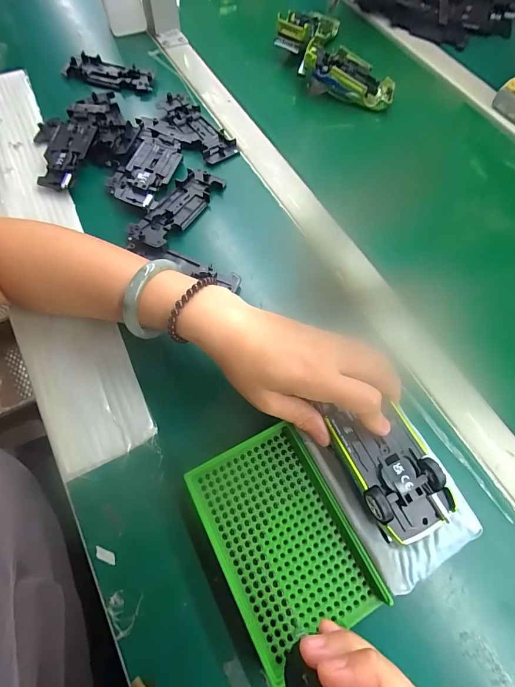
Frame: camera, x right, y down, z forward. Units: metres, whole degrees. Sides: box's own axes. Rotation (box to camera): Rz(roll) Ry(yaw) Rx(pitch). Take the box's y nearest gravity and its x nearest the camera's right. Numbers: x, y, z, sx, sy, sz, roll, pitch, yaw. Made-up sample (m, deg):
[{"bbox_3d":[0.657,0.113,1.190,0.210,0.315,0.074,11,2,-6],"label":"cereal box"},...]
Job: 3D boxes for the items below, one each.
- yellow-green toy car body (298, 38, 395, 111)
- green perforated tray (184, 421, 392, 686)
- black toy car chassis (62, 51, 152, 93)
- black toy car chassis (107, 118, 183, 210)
[{"bbox_3d":[0.124,-0.361,0.465,0.131,0.034,0.060,16,68,-13],"label":"yellow-green toy car body"},{"bbox_3d":[0.015,0.138,0.247,0.092,0.024,0.133,-26,71,-11],"label":"green perforated tray"},{"bbox_3d":[-0.203,-0.369,0.463,0.127,0.015,0.042,23,69,8],"label":"black toy car chassis"},{"bbox_3d":[-0.126,-0.209,0.389,0.064,0.013,0.127,15,69,5],"label":"black toy car chassis"}]

